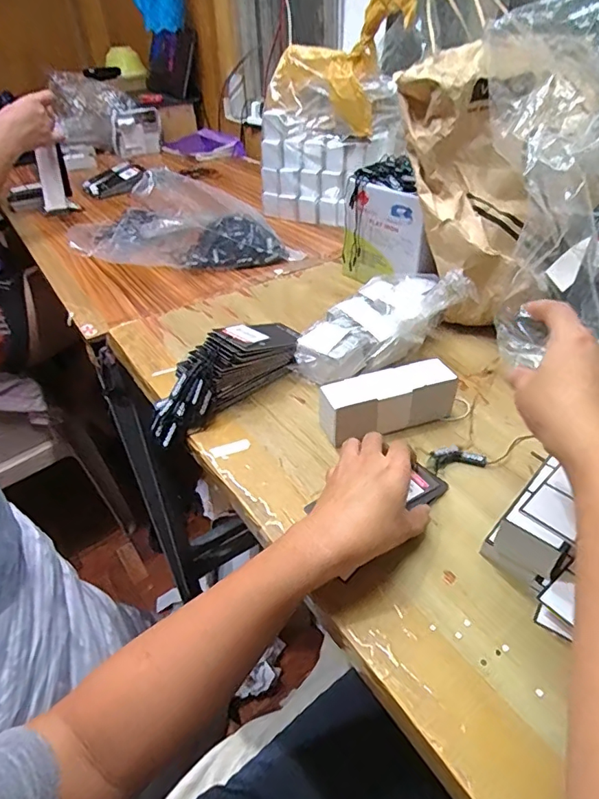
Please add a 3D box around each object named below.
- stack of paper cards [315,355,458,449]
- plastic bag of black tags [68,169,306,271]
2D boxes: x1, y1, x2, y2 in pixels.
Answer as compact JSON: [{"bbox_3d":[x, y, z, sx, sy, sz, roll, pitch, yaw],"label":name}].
[{"bbox_3d":[0.079,0.001,0.450,0.124,0.044,0.040,-15,41,-15],"label":"stack of paper cards"},{"bbox_3d":[-0.169,-0.265,0.729,0.315,0.124,0.127,-13,40,-13],"label":"plastic bag of black tags"}]

